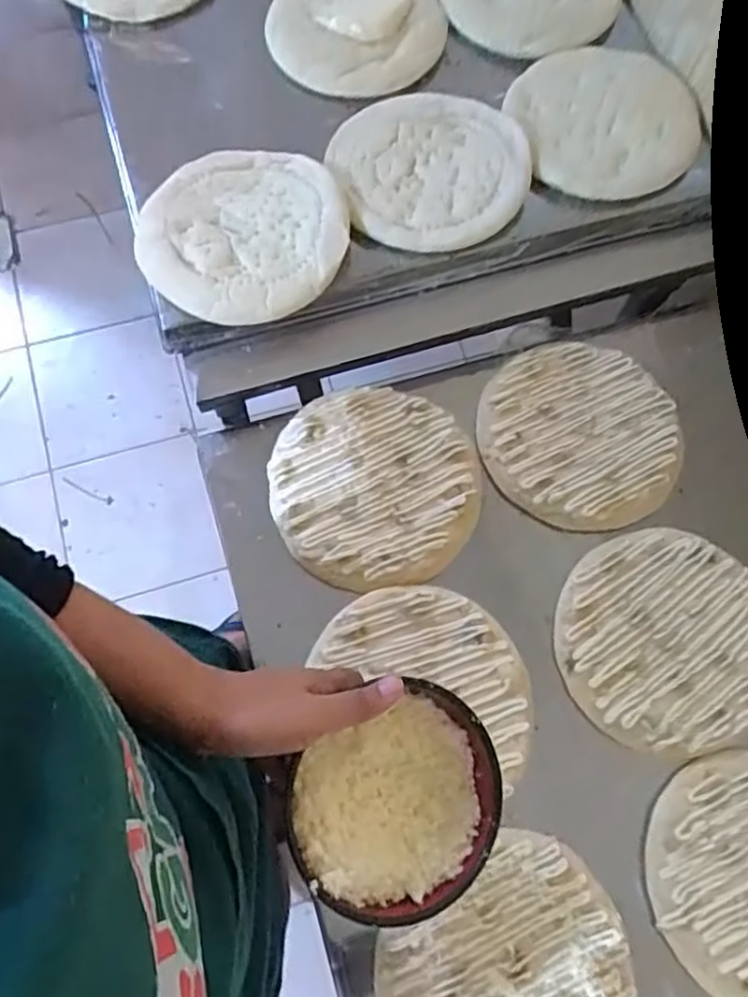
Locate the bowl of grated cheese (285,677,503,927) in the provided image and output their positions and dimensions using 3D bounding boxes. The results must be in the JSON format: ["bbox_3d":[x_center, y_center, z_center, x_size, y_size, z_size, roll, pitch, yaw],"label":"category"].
[{"bbox_3d":[0.020,0.200,0.456,0.137,0.057,0.119,-32,75,-11],"label":"bowl of grated cheese"}]

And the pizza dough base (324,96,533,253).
[{"bbox_3d":[0.057,-0.341,0.717,0.196,0.025,0.195,0,71,-1],"label":"pizza dough base"}]

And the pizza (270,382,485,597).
[{"bbox_3d":[0.002,-0.013,0.671,0.194,0.019,0.191,0,71,-1],"label":"pizza"}]

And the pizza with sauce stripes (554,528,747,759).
[{"bbox_3d":[0.266,0.128,0.631,0.192,0.007,0.189,0,71,-1],"label":"pizza with sauce stripes"}]

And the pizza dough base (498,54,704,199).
[{"bbox_3d":[0.248,-0.407,0.743,0.193,0.030,0.191,0,71,-1],"label":"pizza dough base"}]

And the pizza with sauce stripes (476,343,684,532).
[{"bbox_3d":[0.205,-0.066,0.694,0.192,0.019,0.187,0,71,-1],"label":"pizza with sauce stripes"}]

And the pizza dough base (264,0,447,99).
[{"bbox_3d":[-0.017,-0.555,0.802,0.196,0.033,0.223,14,72,3],"label":"pizza dough base"}]

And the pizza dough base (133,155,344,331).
[{"bbox_3d":[-0.129,-0.259,0.671,0.195,0.032,0.195,-33,75,-12],"label":"pizza dough base"}]

